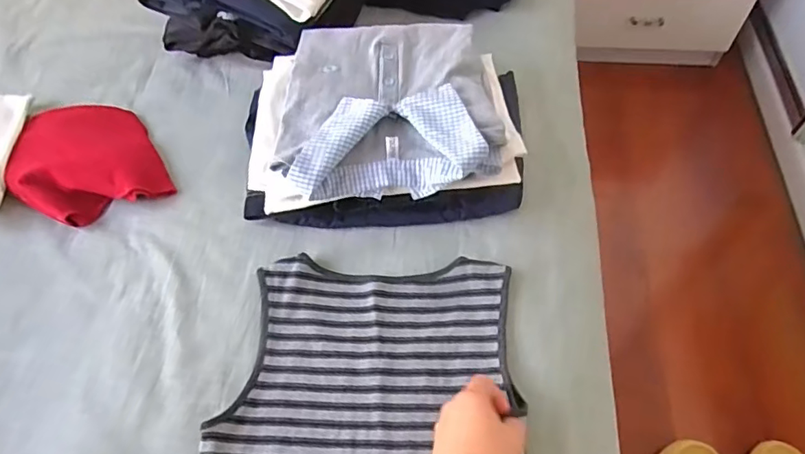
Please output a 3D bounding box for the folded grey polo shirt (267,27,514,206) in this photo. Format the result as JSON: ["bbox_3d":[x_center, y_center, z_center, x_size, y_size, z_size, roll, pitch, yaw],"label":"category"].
[{"bbox_3d":[-0.018,-0.150,0.653,0.250,0.049,0.248,-3,57,2],"label":"folded grey polo shirt"}]

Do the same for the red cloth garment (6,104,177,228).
[{"bbox_3d":[-0.400,-0.086,0.694,0.182,0.051,0.179,-17,58,-7],"label":"red cloth garment"}]

